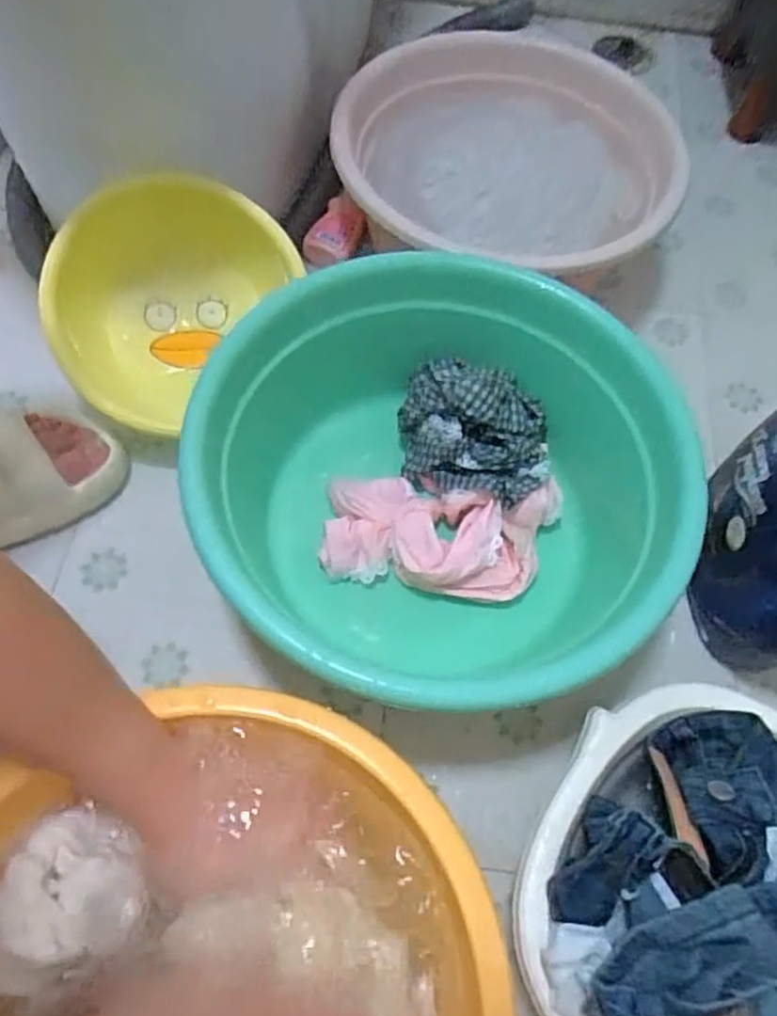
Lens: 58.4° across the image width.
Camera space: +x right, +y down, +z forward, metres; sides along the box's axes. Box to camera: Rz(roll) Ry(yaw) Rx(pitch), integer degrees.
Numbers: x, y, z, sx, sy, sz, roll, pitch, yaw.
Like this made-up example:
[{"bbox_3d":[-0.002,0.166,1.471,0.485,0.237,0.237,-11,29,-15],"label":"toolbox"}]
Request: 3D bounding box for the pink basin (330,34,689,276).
[{"bbox_3d":[0.120,-0.353,0.731,0.342,0.095,0.342,1,63,-2],"label":"pink basin"}]

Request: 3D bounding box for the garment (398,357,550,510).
[{"bbox_3d":[0.077,-0.075,0.621,0.143,0.084,0.115,19,64,7],"label":"garment"}]

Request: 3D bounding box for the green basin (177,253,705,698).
[{"bbox_3d":[0.031,-0.011,0.573,0.350,0.157,0.366,1,63,-2],"label":"green basin"}]

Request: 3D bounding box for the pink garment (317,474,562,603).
[{"bbox_3d":[0.046,0.020,0.611,0.206,0.039,0.108,6,63,1],"label":"pink garment"}]

